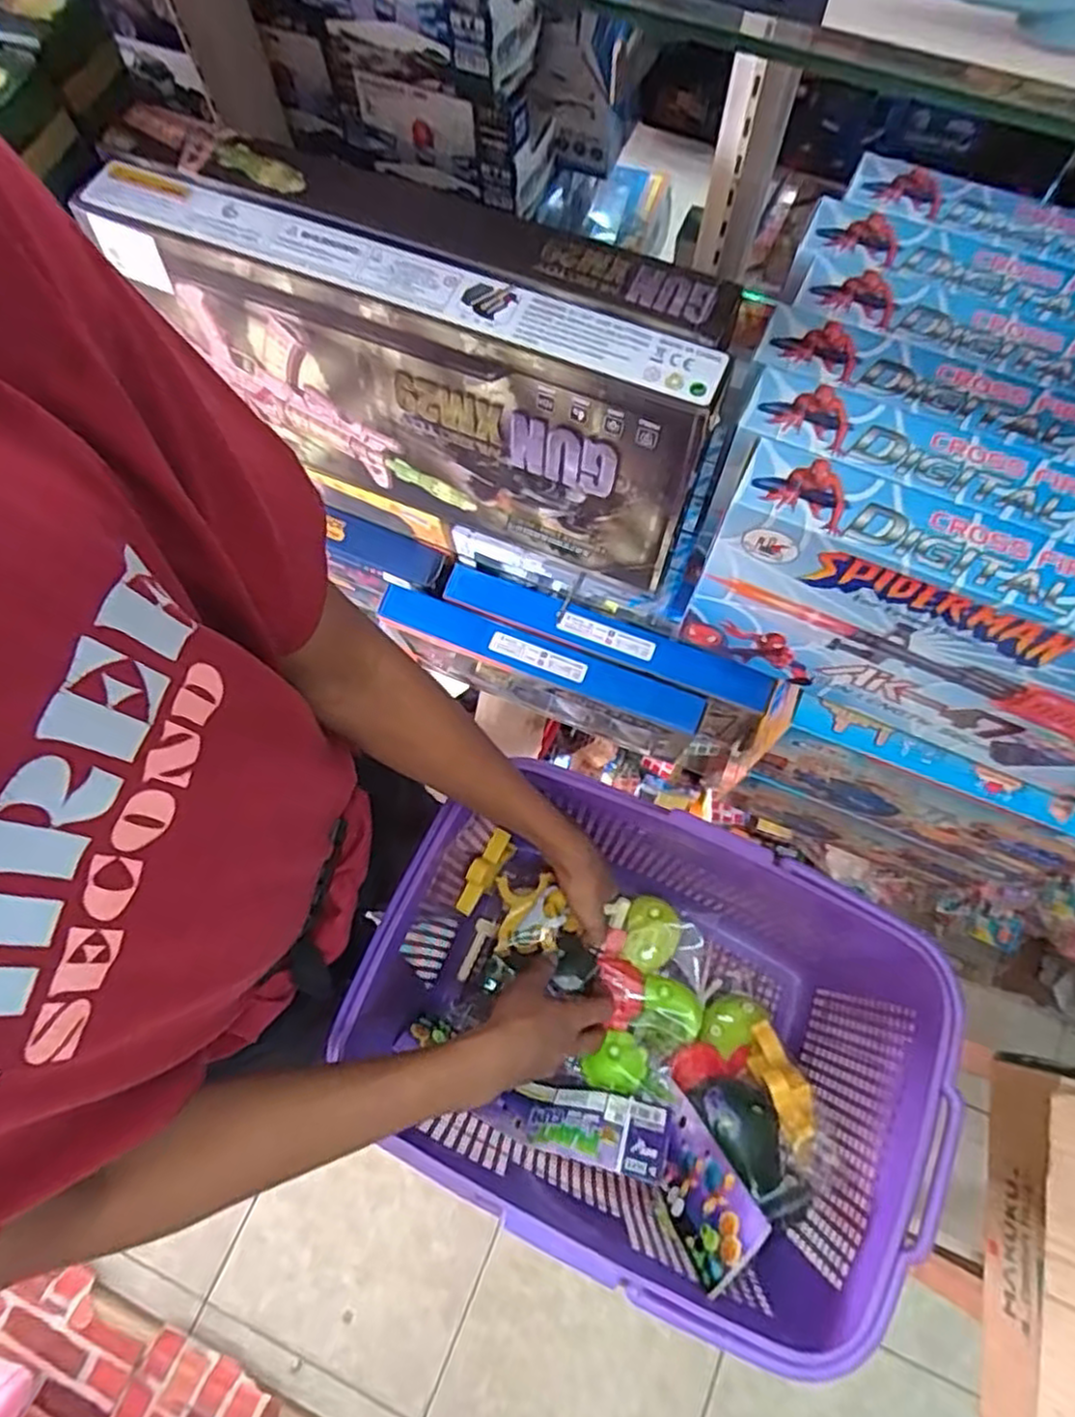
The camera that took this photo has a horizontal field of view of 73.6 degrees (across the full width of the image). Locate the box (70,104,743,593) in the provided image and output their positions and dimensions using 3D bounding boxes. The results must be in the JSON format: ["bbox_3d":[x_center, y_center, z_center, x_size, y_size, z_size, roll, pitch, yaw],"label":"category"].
[{"bbox_3d":[-0.072,-0.252,0.536,0.402,0.185,0.115,22,73,8],"label":"box"}]

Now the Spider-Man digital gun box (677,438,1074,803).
[{"bbox_3d":[0.305,-0.028,0.470,0.402,0.190,0.047,24,74,8],"label":"Spider-Man digital gun box"}]

